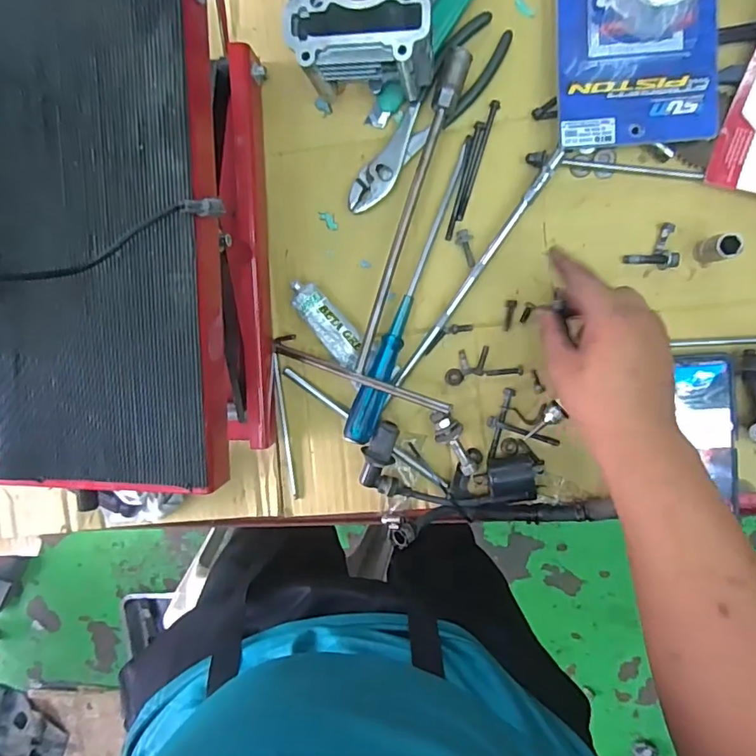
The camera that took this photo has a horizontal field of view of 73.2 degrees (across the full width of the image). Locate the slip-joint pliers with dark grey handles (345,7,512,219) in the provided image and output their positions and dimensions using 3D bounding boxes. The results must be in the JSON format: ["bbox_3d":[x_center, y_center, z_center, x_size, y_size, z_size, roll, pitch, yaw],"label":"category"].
[{"bbox_3d":[0.044,-0.229,0.455,0.046,0.015,0.197,38,100,1],"label":"slip-joint pliers with dark grey handles"}]

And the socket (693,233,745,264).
[{"bbox_3d":[0.285,-0.109,0.427,0.019,0.042,0.021,-12,96,8],"label":"socket"}]

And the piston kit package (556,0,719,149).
[{"bbox_3d":[0.210,-0.298,0.392,0.126,0.052,0.204,-2,97,7],"label":"piston kit package"}]

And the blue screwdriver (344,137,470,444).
[{"bbox_3d":[0.025,-0.075,0.463,0.026,0.025,0.283,19,99,4],"label":"blue screwdriver"}]

